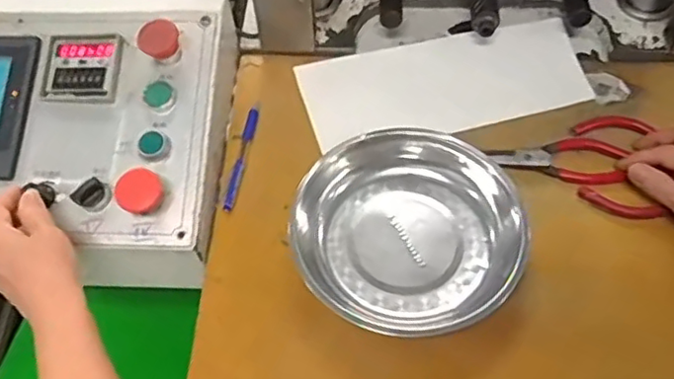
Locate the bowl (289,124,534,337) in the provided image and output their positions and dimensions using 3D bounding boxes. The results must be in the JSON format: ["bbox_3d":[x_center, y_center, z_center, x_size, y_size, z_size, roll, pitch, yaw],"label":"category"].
[{"bbox_3d":[0.065,0.029,0.539,0.189,0.056,0.191,-1,56,1],"label":"bowl"}]

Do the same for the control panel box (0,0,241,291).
[{"bbox_3d":[-0.325,-0.055,0.639,0.421,0.140,0.302,0,73,3],"label":"control panel box"}]

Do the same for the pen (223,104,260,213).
[{"bbox_3d":[-0.094,-0.034,0.617,0.010,0.011,0.123,7,57,6],"label":"pen"}]

